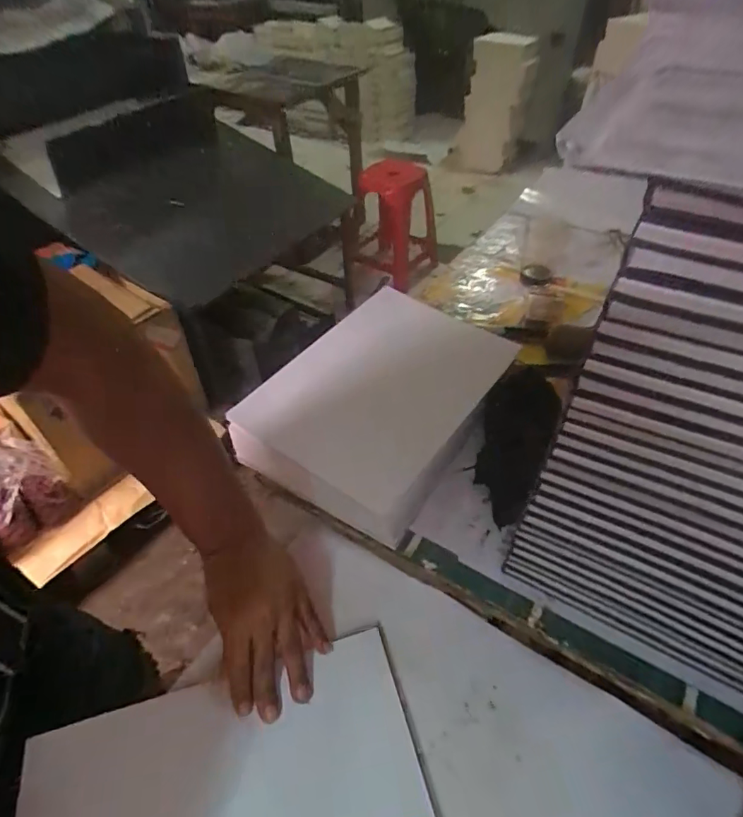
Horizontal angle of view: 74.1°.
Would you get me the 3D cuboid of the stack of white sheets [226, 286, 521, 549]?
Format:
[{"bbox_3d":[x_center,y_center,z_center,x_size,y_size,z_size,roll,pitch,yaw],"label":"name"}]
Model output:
[{"bbox_3d":[0.009,-0.016,0.557,0.210,0.027,0.280,32,63,10],"label":"stack of white sheets"}]

